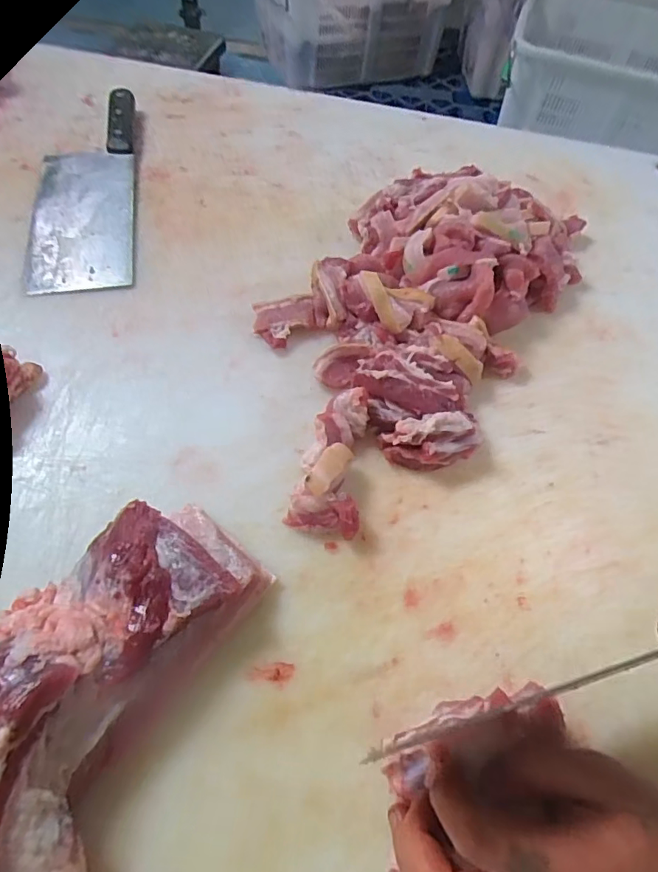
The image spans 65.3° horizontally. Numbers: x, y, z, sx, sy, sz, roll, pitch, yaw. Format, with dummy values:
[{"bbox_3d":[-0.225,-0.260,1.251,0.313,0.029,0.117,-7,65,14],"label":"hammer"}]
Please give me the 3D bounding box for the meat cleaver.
[{"bbox_3d":[-0.280,-0.295,0.590,0.103,0.018,0.362,-7,58,-9],"label":"meat cleaver"}]

